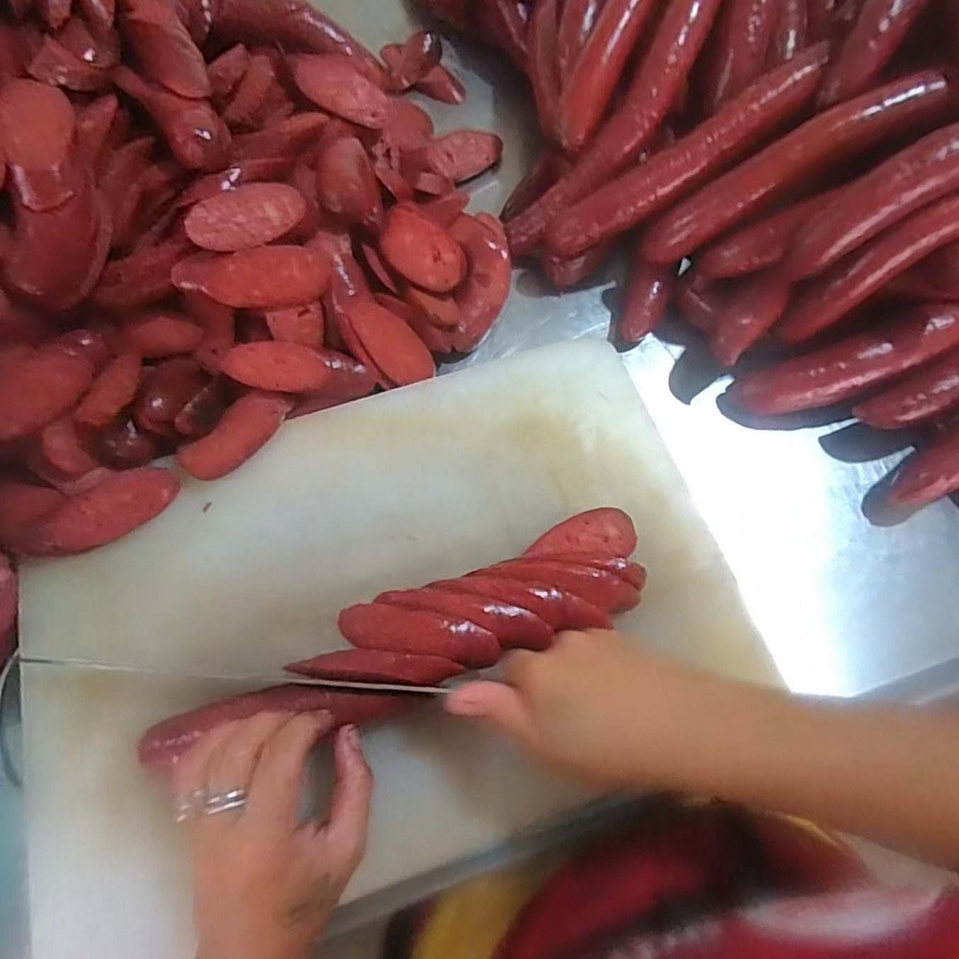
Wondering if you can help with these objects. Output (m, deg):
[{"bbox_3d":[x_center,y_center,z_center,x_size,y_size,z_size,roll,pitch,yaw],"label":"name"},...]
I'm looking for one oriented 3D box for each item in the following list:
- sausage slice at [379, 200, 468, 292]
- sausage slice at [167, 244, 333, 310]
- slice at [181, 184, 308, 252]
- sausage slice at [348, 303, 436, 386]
[{"bbox_3d":[-0.044,-0.175,0.429,0.074,0.014,0.047,44,96,6],"label":"sausage slice"},{"bbox_3d":[-0.150,-0.137,0.386,0.097,0.038,0.009,-15,25,-25],"label":"sausage slice"},{"bbox_3d":[-0.154,-0.173,0.377,0.081,0.011,0.036,-39,106,-32],"label":"slice"},{"bbox_3d":[-0.065,-0.099,0.418,0.036,0.006,0.071,-44,111,6],"label":"sausage slice"}]

